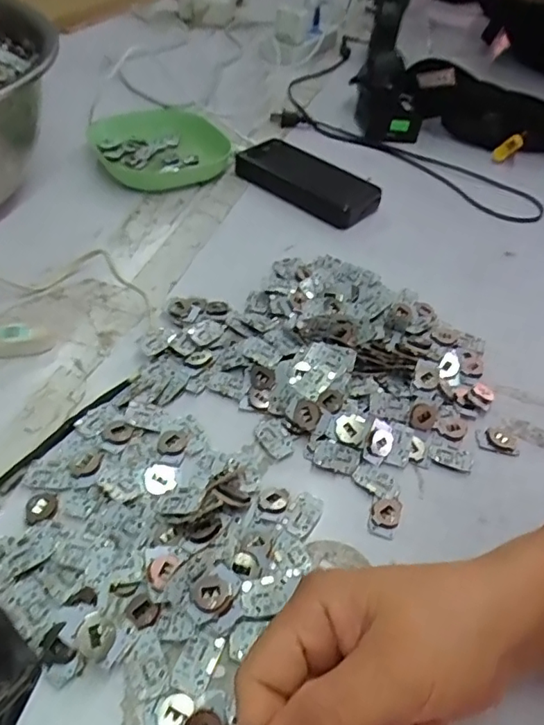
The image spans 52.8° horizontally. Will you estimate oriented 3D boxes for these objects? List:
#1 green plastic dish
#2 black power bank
[{"bbox_3d":[-0.123,-0.237,0.609,0.133,0.036,0.130,4,46,-4],"label":"green plastic dish"},{"bbox_3d":[0.042,-0.200,0.601,0.162,0.025,0.077,35,52,24],"label":"black power bank"}]

